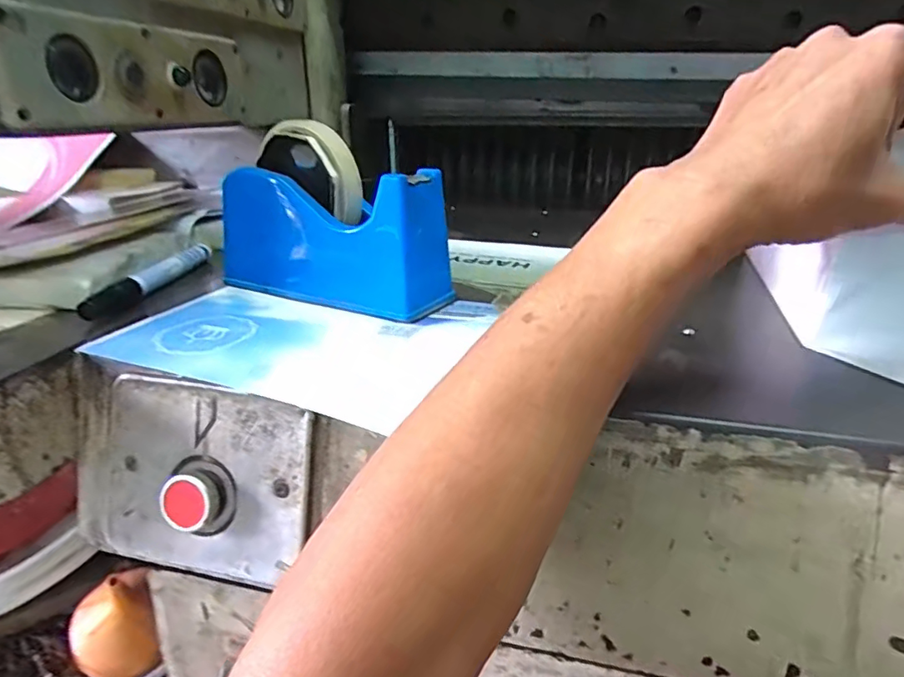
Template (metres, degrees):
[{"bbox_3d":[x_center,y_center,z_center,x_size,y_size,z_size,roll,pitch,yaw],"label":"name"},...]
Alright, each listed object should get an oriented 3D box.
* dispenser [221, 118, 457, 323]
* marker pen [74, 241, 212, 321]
[{"bbox_3d":[-0.079,-0.079,0.364,0.157,0.100,0.079,19,33,36],"label":"dispenser"},{"bbox_3d":[-0.208,-0.045,0.388,0.012,0.018,0.142,2,26,7],"label":"marker pen"}]

